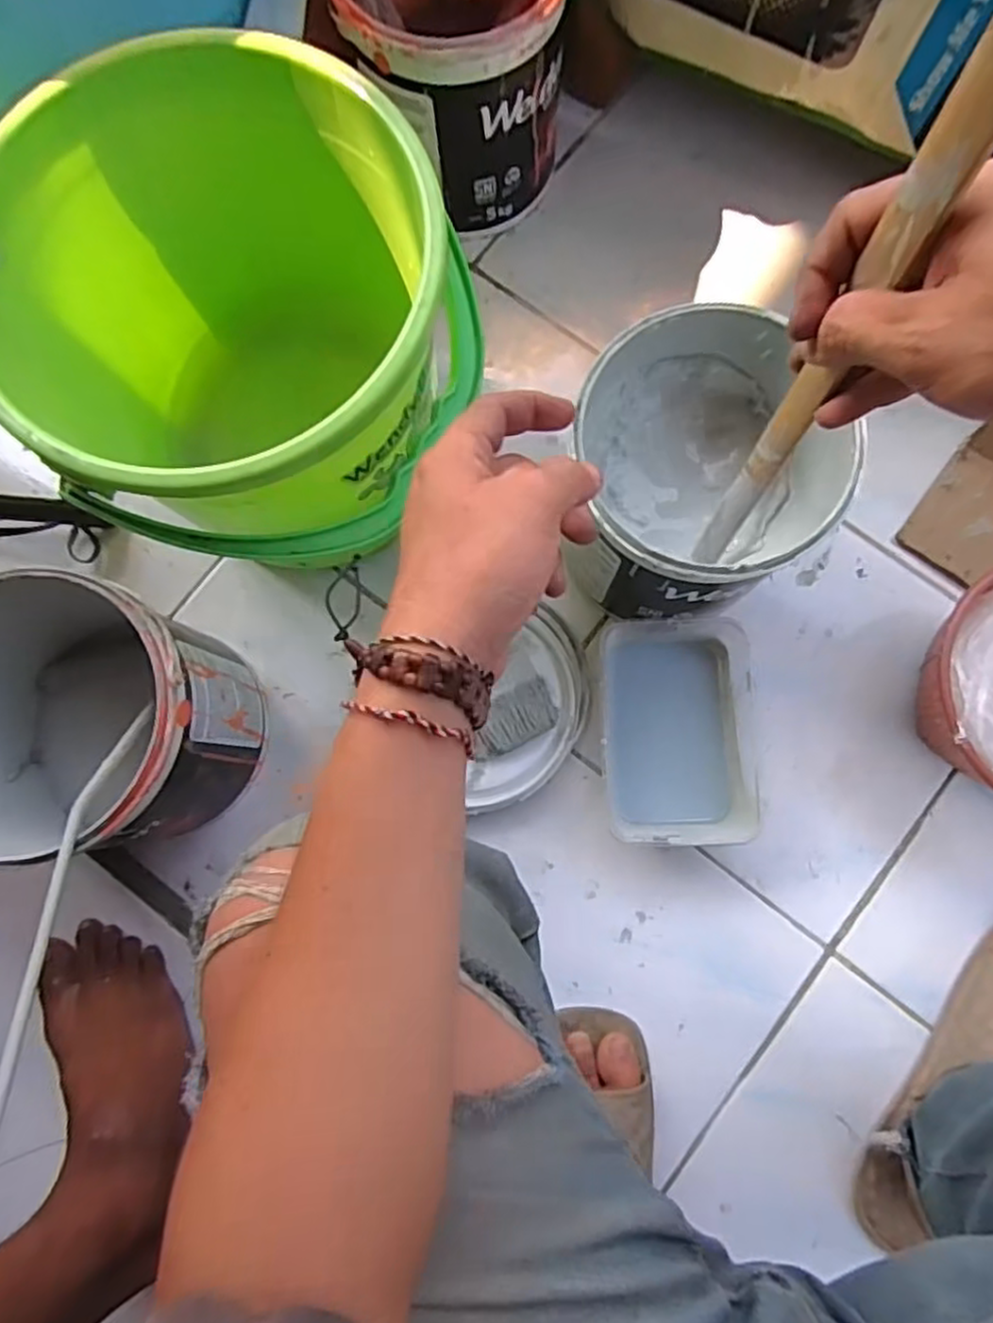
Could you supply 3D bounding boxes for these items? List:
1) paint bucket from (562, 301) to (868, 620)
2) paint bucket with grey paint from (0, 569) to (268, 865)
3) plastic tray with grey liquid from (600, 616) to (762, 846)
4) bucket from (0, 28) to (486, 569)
[{"bbox_3d":[0.136,-0.129,0.514,0.173,0.148,0.173,0,83,2],"label":"paint bucket"},{"bbox_3d":[-0.281,0.040,0.518,0.177,0.186,0.167,3,83,3],"label":"paint bucket with grey paint"},{"bbox_3d":[0.144,0.053,0.562,0.113,0.052,0.170,-2,83,2],"label":"plastic tray with grey liquid"},{"bbox_3d":[-0.167,-0.217,0.481,0.261,0.195,0.268,0,83,2],"label":"bucket"}]

